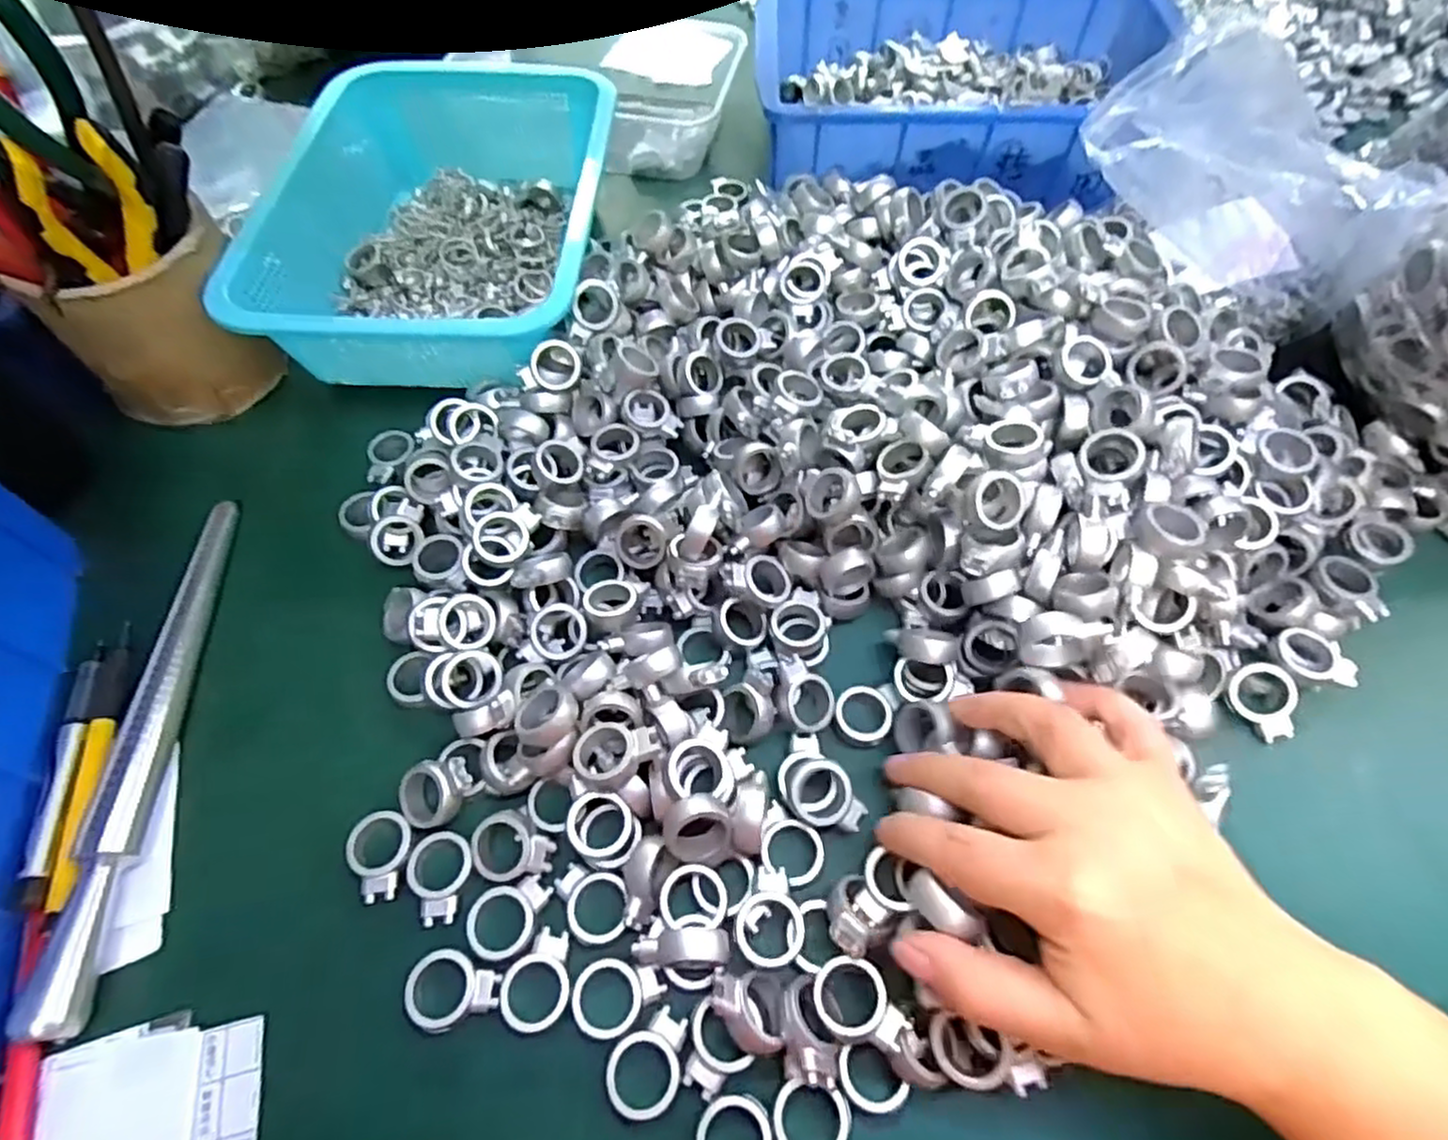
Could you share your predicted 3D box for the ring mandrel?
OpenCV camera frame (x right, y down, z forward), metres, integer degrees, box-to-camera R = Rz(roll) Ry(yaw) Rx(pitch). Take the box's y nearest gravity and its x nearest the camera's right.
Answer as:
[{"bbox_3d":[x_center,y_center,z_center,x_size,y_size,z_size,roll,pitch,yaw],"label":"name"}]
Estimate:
[{"bbox_3d":[-0.257,0.068,0.319,0.019,0.016,0.234,-4,59,-1],"label":"ring mandrel"}]

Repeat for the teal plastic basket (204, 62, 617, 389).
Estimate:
[{"bbox_3d":[-0.172,-0.225,0.455,0.191,0.065,0.272,1,59,2],"label":"teal plastic basket"}]

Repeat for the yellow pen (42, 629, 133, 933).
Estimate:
[{"bbox_3d":[-0.277,0.084,0.312,0.013,0.006,0.131,-13,60,-6],"label":"yellow pen"}]

